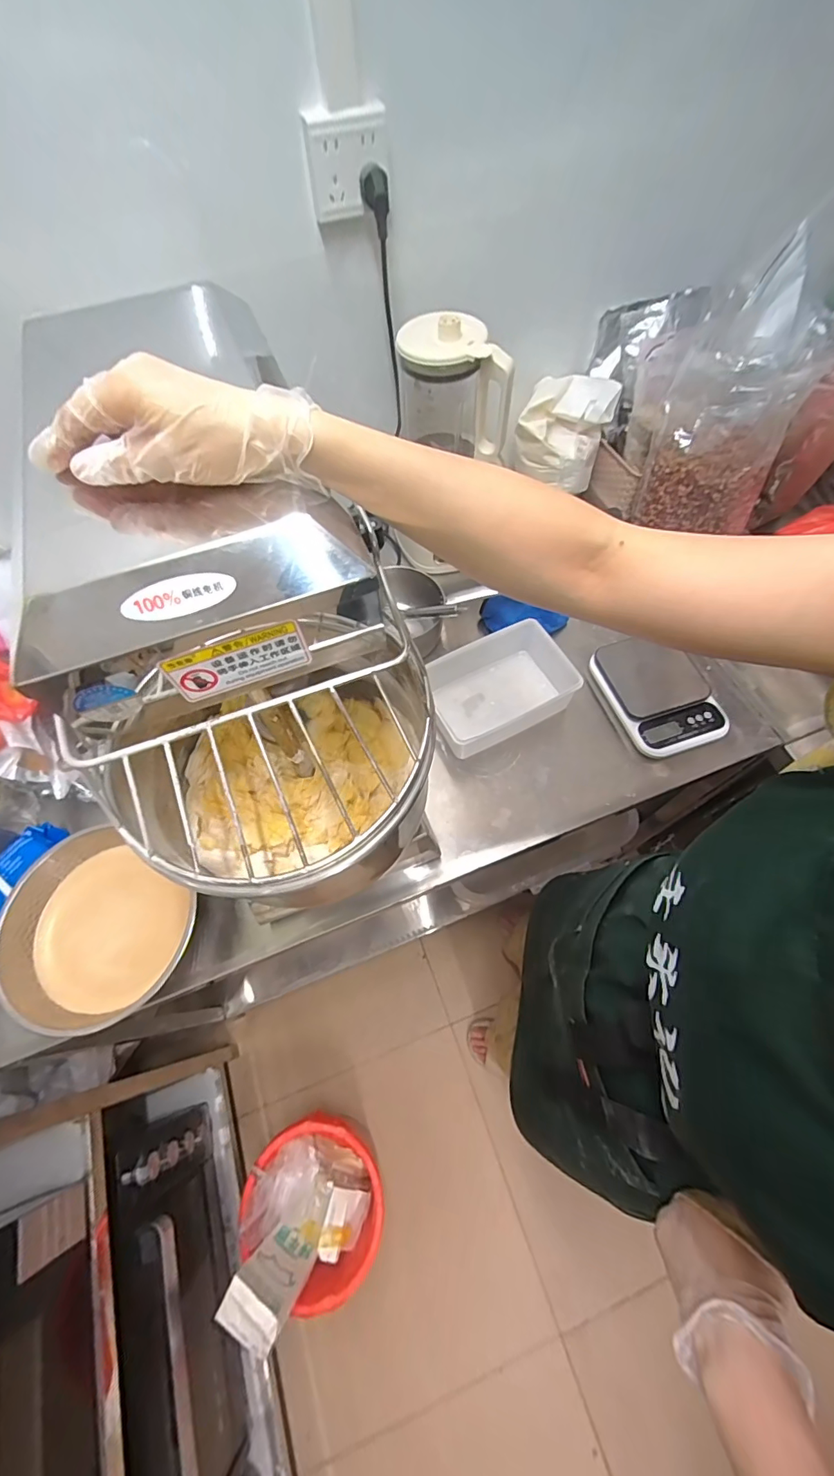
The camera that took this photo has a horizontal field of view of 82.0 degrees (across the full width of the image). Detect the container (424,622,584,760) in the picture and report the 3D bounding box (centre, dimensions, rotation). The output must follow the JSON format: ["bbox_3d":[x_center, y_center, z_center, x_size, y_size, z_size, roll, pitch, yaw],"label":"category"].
[{"bbox_3d":[0.125,-0.075,0.758,0.212,0.076,0.162,-25,65,-9],"label":"container"}]

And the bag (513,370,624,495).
[{"bbox_3d":[0.274,-0.569,0.895,0.154,0.140,0.158,17,65,11],"label":"bag"}]

